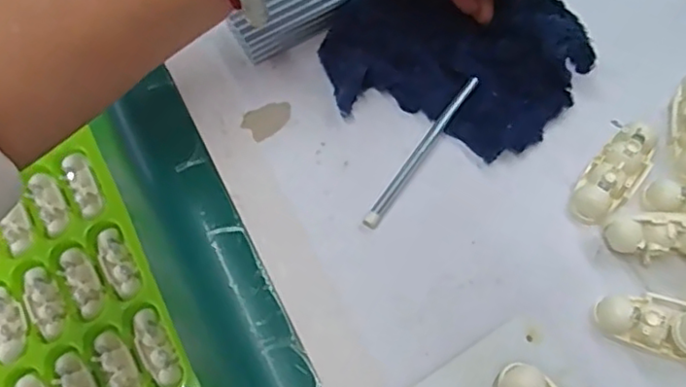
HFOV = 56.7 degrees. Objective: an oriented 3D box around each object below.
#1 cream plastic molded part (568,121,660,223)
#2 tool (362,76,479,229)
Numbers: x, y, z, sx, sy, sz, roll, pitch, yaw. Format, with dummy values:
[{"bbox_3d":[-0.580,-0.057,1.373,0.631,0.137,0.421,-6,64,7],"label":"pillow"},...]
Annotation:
[{"bbox_3d":[0.137,-0.010,0.321,0.025,0.013,0.060,39,73,17],"label":"cream plastic molded part"},{"bbox_3d":[0.042,-0.023,0.332,0.007,0.009,0.099,32,71,15],"label":"tool"}]

